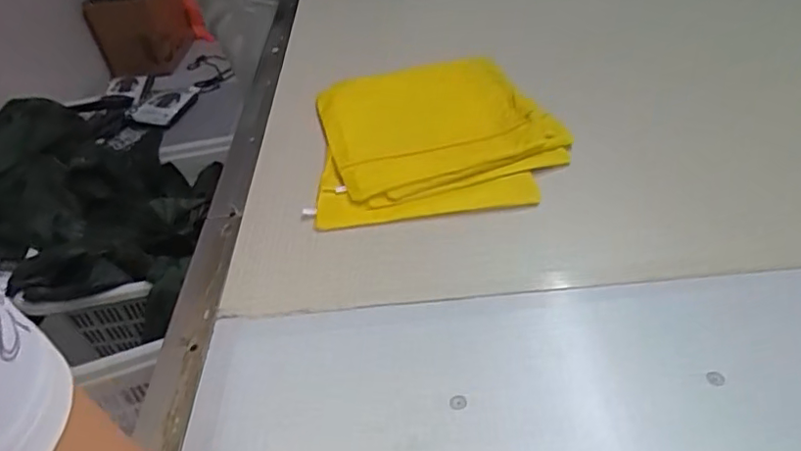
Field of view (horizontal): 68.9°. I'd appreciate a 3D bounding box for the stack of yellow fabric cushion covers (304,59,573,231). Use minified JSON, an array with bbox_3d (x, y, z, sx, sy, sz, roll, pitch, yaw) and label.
[{"bbox_3d":[0.044,-0.137,0.816,0.322,0.027,0.330,-6,39,1],"label":"stack of yellow fabric cushion covers"}]

